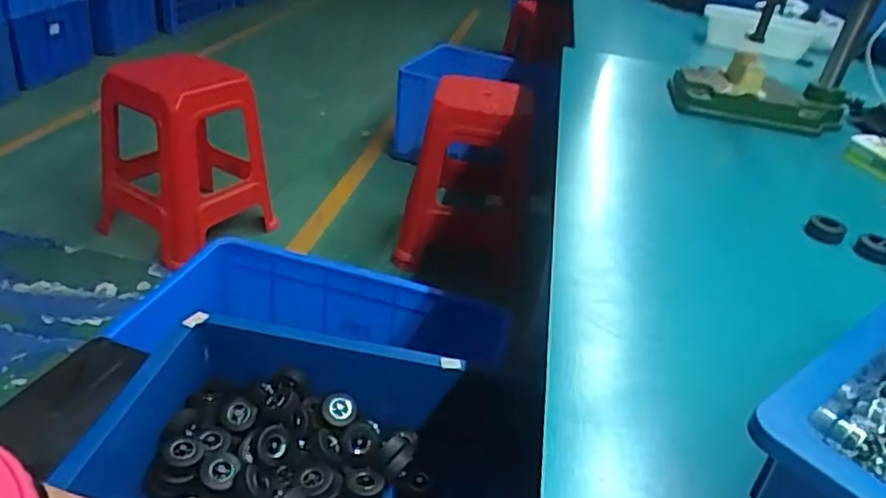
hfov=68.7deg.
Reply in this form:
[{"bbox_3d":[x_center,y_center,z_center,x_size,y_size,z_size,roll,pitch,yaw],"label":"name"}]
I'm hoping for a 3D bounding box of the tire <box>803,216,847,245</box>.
[{"bbox_3d":[0.422,-0.021,0.715,0.039,0.021,0.032,26,37,29],"label":"tire"}]

